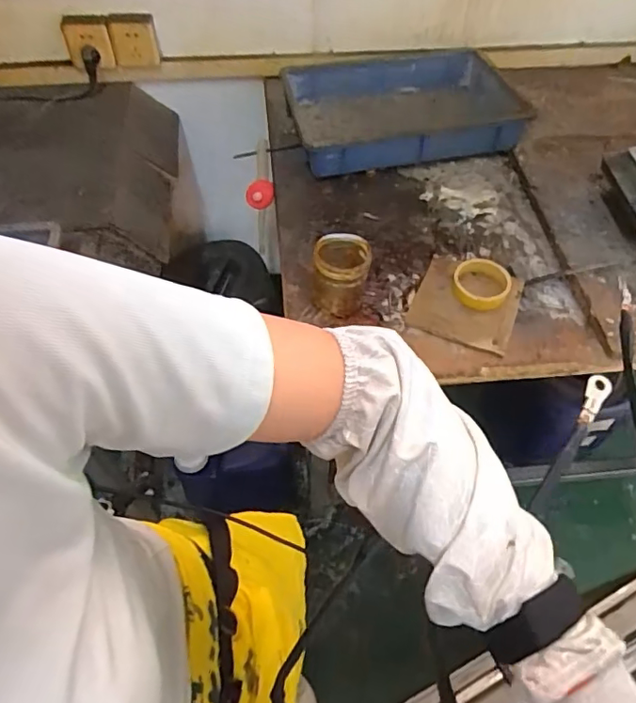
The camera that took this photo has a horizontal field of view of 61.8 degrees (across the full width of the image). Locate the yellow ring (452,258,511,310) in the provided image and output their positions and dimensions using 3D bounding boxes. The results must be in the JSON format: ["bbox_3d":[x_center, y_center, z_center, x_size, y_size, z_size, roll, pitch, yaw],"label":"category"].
[{"bbox_3d":[0.263,-0.109,0.854,0.089,0.020,0.103,17,58,11],"label":"yellow ring"}]

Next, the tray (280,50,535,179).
[{"bbox_3d":[0.168,-0.481,1.071,0.458,0.104,0.343,-6,56,-4],"label":"tray"}]

